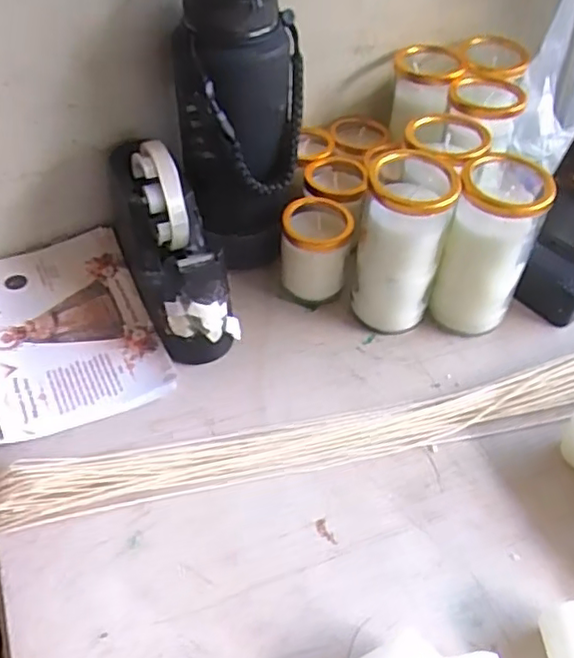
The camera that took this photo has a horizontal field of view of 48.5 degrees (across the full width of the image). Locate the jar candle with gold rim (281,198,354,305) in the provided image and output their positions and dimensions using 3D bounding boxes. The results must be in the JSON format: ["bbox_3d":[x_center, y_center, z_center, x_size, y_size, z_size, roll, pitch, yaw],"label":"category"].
[{"bbox_3d":[0.024,-0.067,0.565,0.057,0.080,0.058,2,47,-1],"label":"jar candle with gold rim"}]

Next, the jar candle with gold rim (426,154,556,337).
[{"bbox_3d":[0.162,-0.067,0.520,0.063,0.148,0.060,14,48,10],"label":"jar candle with gold rim"}]

